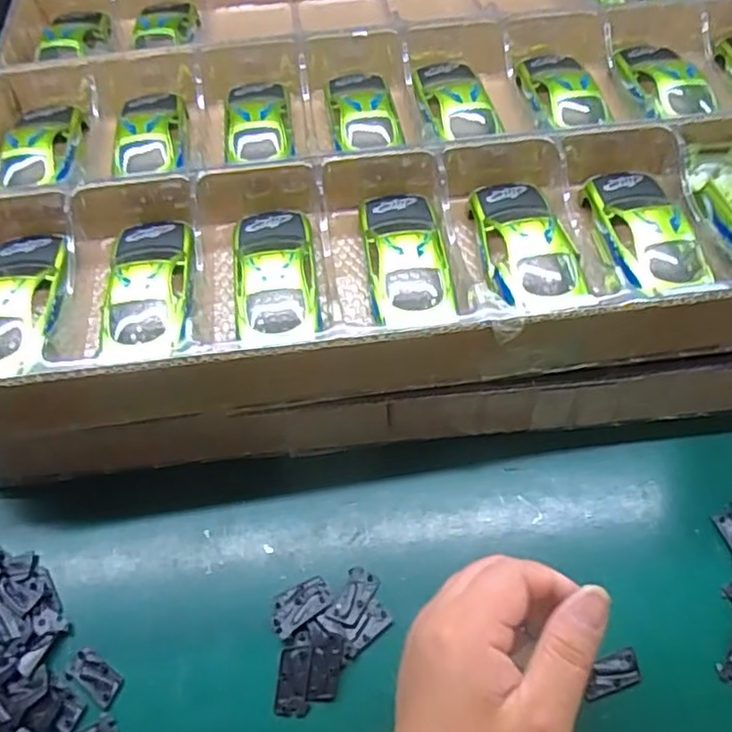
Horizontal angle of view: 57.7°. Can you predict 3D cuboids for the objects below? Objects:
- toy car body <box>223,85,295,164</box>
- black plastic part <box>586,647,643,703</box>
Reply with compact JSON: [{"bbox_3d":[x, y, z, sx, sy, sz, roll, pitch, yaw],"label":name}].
[{"bbox_3d":[-0.082,-0.186,0.502,0.049,0.026,0.097,-9,57,-2],"label":"toy car body"},{"bbox_3d":[0.134,0.168,0.362,0.033,0.008,0.018,-19,58,-8],"label":"black plastic part"}]

